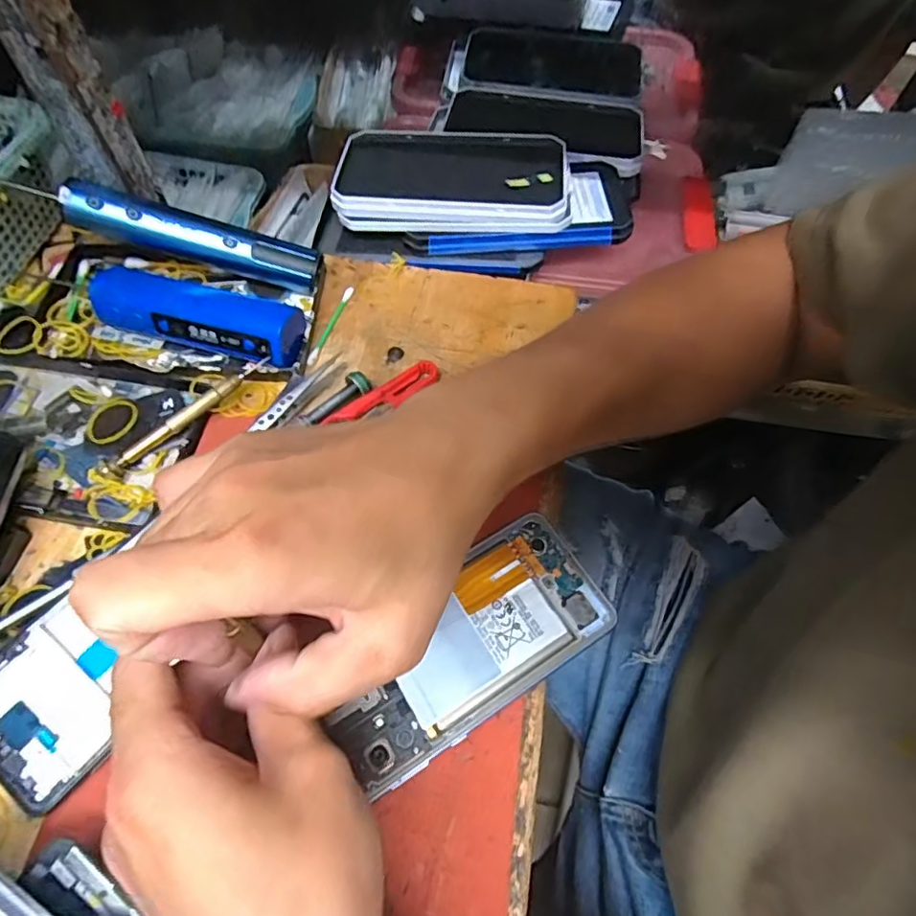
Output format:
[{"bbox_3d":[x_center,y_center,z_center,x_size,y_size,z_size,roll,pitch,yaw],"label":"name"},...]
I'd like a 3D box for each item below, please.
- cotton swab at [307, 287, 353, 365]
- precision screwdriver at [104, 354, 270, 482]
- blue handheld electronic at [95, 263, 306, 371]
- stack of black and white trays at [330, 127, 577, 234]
[{"bbox_3d":[-0.088,-0.092,0.385,0.006,0.008,0.067,17,62,7],"label":"cotton swab"},{"bbox_3d":[-0.157,-0.026,0.327,0.012,0.015,0.107,40,67,18],"label":"precision screwdriver"},{"bbox_3d":[-0.163,-0.089,0.353,0.131,0.028,0.035,15,62,6],"label":"blue handheld electronic"},{"bbox_3d":[-0.005,-0.219,0.438,0.179,0.022,0.100,5,61,1],"label":"stack of black and white trays"}]

